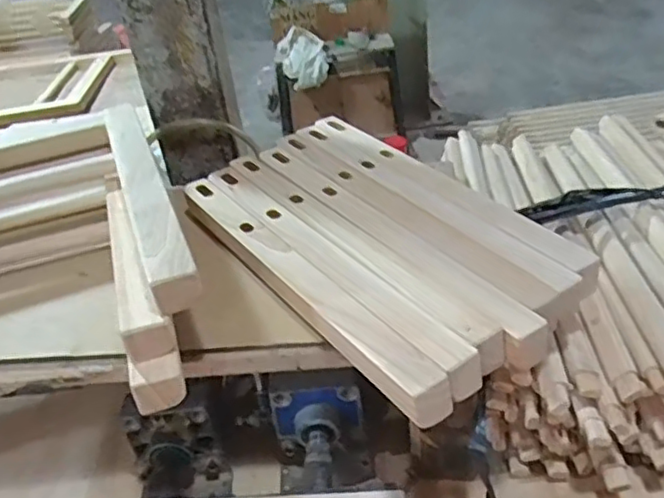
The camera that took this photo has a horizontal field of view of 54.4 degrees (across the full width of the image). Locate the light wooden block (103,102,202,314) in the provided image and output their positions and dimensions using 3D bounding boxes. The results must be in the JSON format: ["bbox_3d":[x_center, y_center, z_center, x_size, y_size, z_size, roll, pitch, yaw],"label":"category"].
[{"bbox_3d":[-0.195,-0.069,0.664,0.043,0.030,0.404,-18,36,-14],"label":"light wooden block"}]

